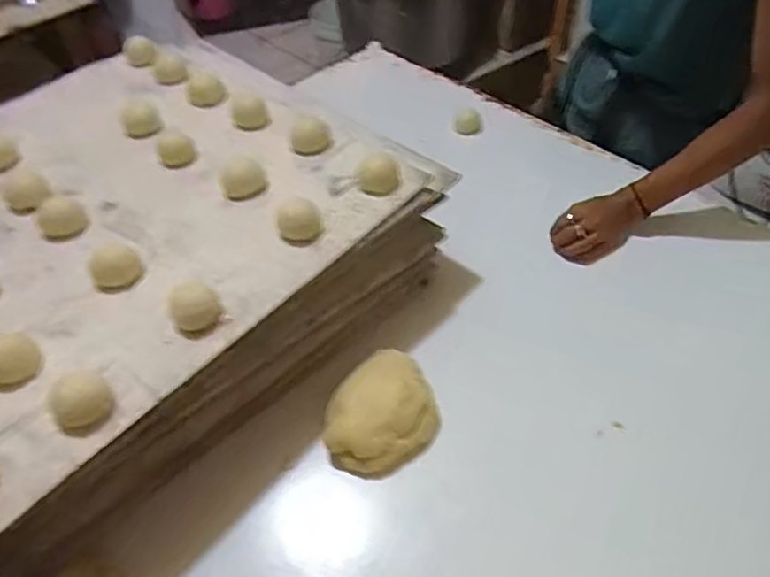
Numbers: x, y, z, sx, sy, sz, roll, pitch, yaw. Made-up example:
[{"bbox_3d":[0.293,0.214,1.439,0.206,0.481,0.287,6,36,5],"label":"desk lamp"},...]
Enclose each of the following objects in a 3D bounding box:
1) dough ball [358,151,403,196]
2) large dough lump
[{"bbox_3d":[-0.006,-0.130,0.674,0.048,0.034,0.040,1,49,3],"label":"dough ball"},{"bbox_3d":[-0.006,0.139,0.645,0.119,0.064,0.128,30,56,25],"label":"large dough lump"}]

